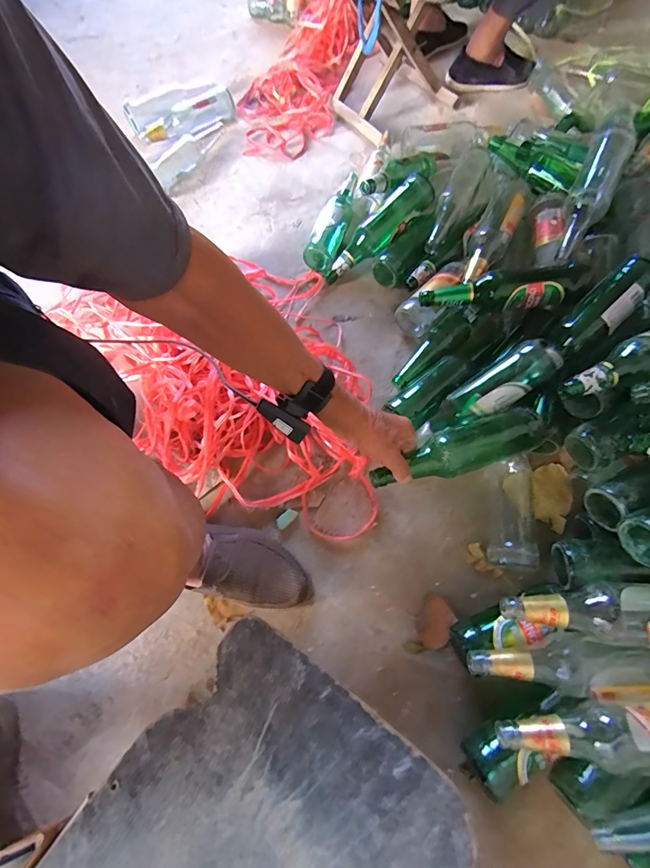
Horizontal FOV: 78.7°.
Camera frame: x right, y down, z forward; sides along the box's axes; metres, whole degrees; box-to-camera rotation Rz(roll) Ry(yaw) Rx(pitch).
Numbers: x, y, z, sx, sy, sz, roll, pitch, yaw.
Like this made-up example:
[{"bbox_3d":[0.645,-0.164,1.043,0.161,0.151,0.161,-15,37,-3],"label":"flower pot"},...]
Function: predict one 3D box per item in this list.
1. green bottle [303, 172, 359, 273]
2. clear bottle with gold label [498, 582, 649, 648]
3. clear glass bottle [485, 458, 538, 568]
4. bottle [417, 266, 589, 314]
[{"bbox_3d":[0.018,-0.471,0.875,0.067,0.063,0.267,13,68,8],"label":"green bottle"},{"bbox_3d":[0.352,0.210,0.465,0.266,0.055,0.070,2,67,4],"label":"clear bottle with gold label"},{"bbox_3d":[0.292,0.120,0.619,0.069,0.054,0.176,6,66,5],"label":"clear glass bottle"},{"bbox_3d":[0.298,-0.236,0.676,0.254,0.070,0.060,2,67,4],"label":"bottle"}]

